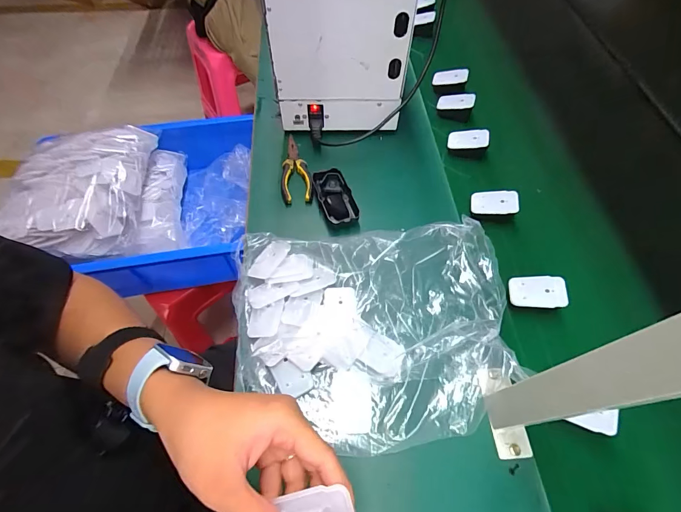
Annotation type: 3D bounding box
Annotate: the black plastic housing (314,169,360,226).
[{"bbox_3d":[-0.009,-0.094,0.561,0.051,0.023,0.110,-17,61,-11],"label":"black plastic housing"}]

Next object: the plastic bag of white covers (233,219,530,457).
[{"bbox_3d":[0.041,0.081,0.448,0.345,0.056,0.285,-5,60,-4],"label":"plastic bag of white covers"}]

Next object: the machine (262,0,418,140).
[{"bbox_3d":[-0.003,-0.346,0.564,0.209,0.266,0.144,-2,60,-2],"label":"machine"}]

